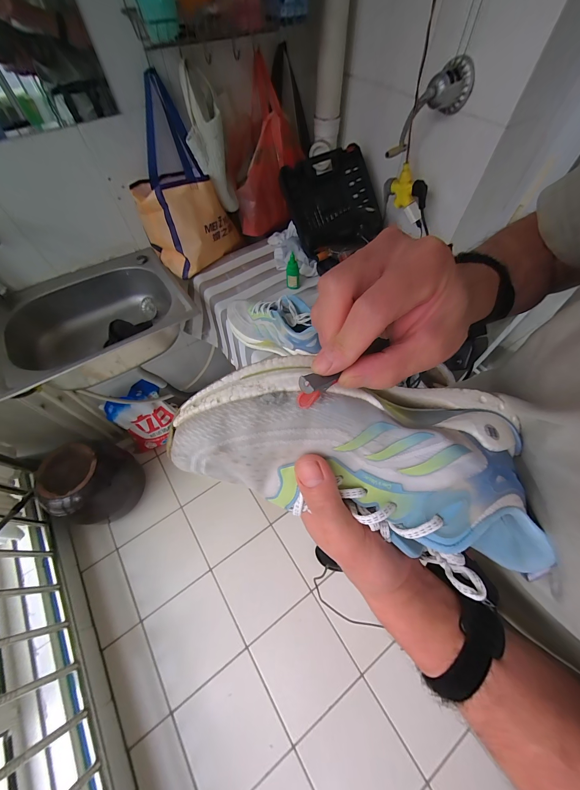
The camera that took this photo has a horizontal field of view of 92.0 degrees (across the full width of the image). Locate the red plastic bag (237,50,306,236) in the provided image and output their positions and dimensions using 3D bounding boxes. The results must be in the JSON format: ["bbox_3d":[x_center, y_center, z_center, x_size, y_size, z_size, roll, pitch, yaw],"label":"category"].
[{"bbox_3d":[-0.059,-0.717,0.858,0.147,0.396,0.165,14,26,9],"label":"red plastic bag"}]

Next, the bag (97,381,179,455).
[{"bbox_3d":[-0.679,0.123,1.338,0.270,0.337,0.157,-35,65,-18],"label":"bag"}]

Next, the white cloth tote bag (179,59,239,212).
[{"bbox_3d":[-0.219,-0.668,0.756,0.106,0.299,0.074,-23,37,-12],"label":"white cloth tote bag"}]

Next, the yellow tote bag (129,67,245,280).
[{"bbox_3d":[-0.310,-0.570,0.798,0.203,0.354,0.257,29,64,16],"label":"yellow tote bag"}]

